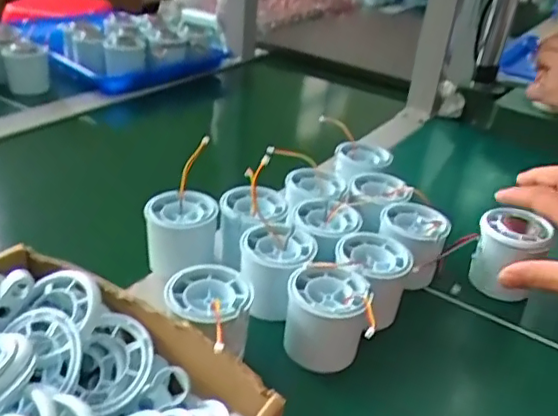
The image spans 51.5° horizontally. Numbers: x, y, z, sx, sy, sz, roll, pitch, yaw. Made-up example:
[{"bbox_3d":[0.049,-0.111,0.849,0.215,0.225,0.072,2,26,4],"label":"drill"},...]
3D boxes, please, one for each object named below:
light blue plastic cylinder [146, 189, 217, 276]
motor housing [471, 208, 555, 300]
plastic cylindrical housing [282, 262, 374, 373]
[{"bbox_3d":[-0.079,0.021,0.464,0.052,0.055,0.048,4,30,-2],"label":"light blue plastic cylinder"},{"bbox_3d":[0.186,0.037,0.471,0.051,0.065,0.049,18,32,19],"label":"motor housing"},{"bbox_3d":[0.032,0.073,0.391,0.052,0.053,0.053,4,30,-2],"label":"plastic cylindrical housing"}]

